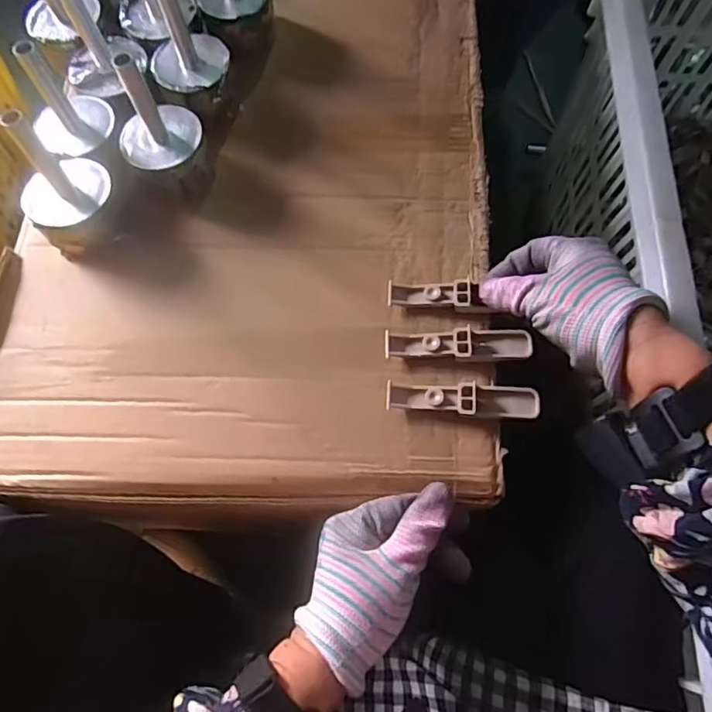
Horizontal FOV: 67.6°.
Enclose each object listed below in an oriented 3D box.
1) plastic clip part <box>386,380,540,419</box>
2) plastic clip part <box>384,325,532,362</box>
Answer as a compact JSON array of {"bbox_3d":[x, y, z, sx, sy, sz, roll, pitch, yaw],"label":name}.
[{"bbox_3d":[0.071,0.029,0.354,0.098,0.018,0.022,4,71,-1],"label":"plastic clip part"},{"bbox_3d":[0.071,-0.007,0.367,0.099,0.015,0.023,-1,71,-3],"label":"plastic clip part"}]

